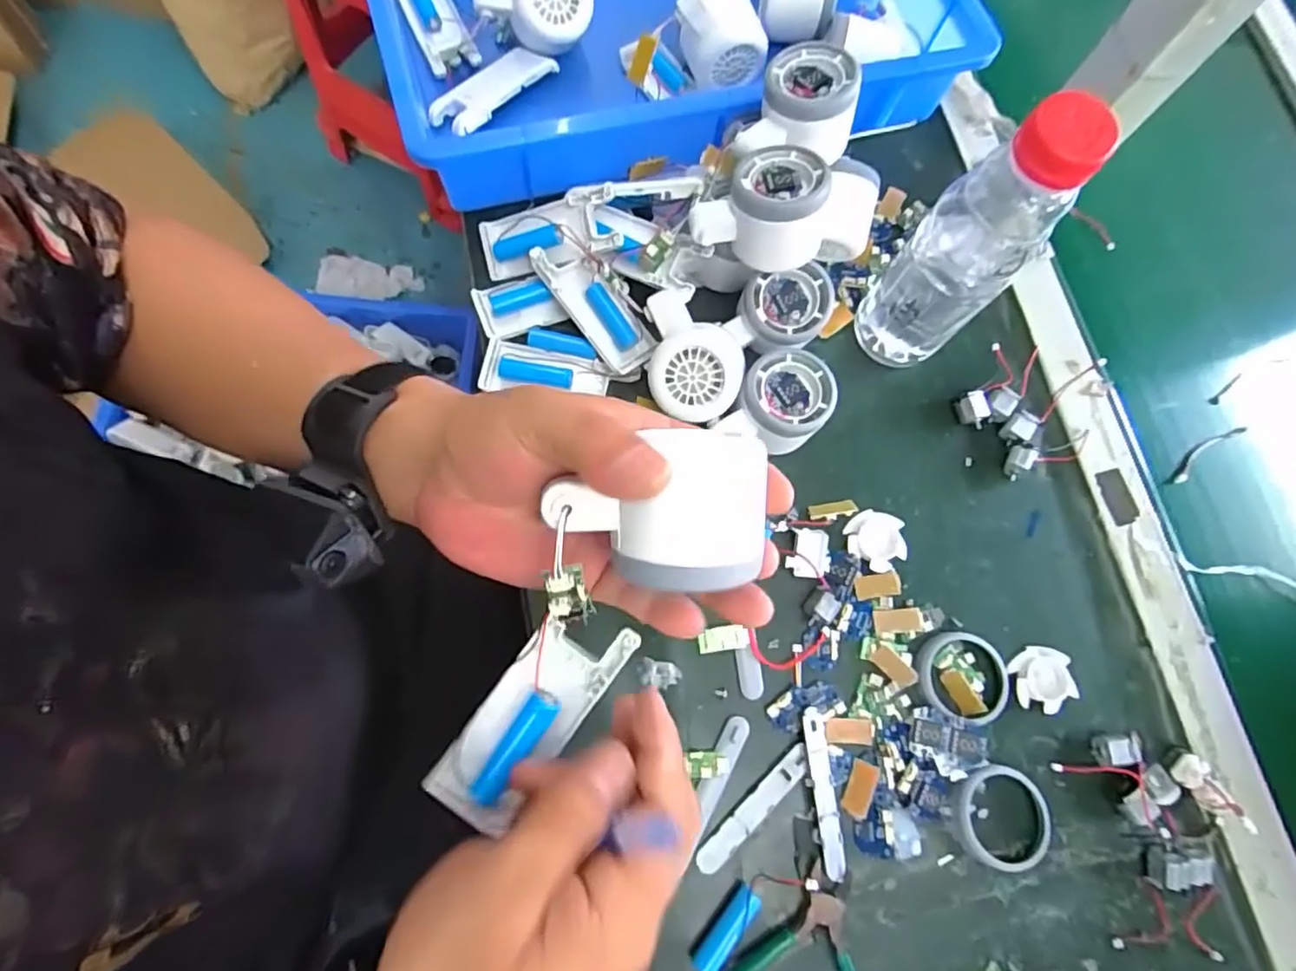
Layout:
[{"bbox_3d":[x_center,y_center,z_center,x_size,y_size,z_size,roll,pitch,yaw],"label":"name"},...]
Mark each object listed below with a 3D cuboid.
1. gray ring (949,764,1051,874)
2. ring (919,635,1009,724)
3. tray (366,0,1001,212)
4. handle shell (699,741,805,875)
[{"bbox_3d":[0.217,0.203,0.385,0.057,0.012,0.058,1,74,-4],"label":"gray ring"},{"bbox_3d":[0.204,0.124,0.404,0.058,0.008,0.056,1,74,-4],"label":"ring"},{"bbox_3d":[0.020,-0.365,0.496,0.431,0.095,0.258,-15,76,-8],"label":"tray"},{"bbox_3d":[0.064,0.195,0.378,0.090,0.004,0.015,-42,81,-14],"label":"handle shell"}]

